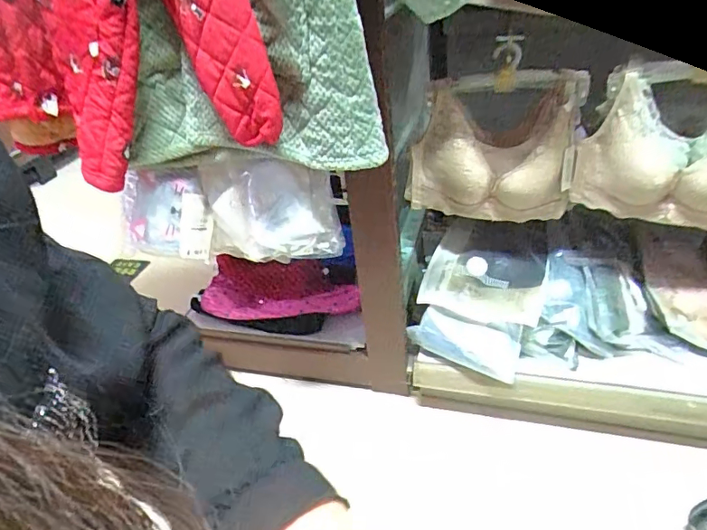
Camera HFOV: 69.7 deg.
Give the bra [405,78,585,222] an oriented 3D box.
[{"bbox_3d":[0.257,-0.202,0.944,0.300,0.248,0.099,-5,35,4],"label":"bra"}]

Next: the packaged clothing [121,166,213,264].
[{"bbox_3d":[-0.321,-0.087,0.871,0.145,0.157,0.035,6,20,-9],"label":"packaged clothing"}]

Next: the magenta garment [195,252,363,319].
[{"bbox_3d":[-0.165,0.055,1.165,0.347,0.073,0.159,-2,35,8],"label":"magenta garment"}]

